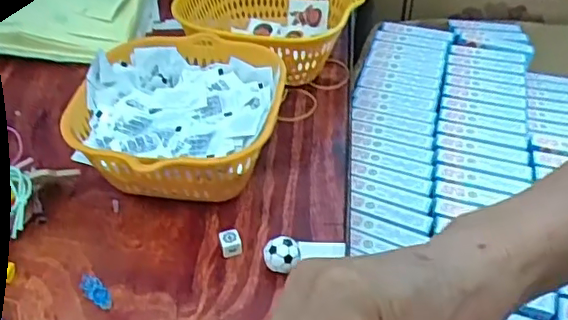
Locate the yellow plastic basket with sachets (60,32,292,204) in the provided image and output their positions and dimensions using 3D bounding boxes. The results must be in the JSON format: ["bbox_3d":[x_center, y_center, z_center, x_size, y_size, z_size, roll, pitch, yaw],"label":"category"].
[{"bbox_3d":[-0.071,-0.022,0.414,0.136,0.063,0.141,3,43,3],"label":"yellow plastic basket with sachets"}]

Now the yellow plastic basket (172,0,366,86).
[{"bbox_3d":[-0.013,-0.121,0.515,0.148,0.064,0.150,0,43,0],"label":"yellow plastic basket"}]

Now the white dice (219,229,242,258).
[{"bbox_3d":[-0.034,0.052,0.370,0.012,0.014,0.013,-13,44,-13],"label":"white dice"}]

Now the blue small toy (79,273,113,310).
[{"bbox_3d":[-0.112,0.077,0.348,0.012,0.008,0.030,-31,51,-29],"label":"blue small toy"}]

